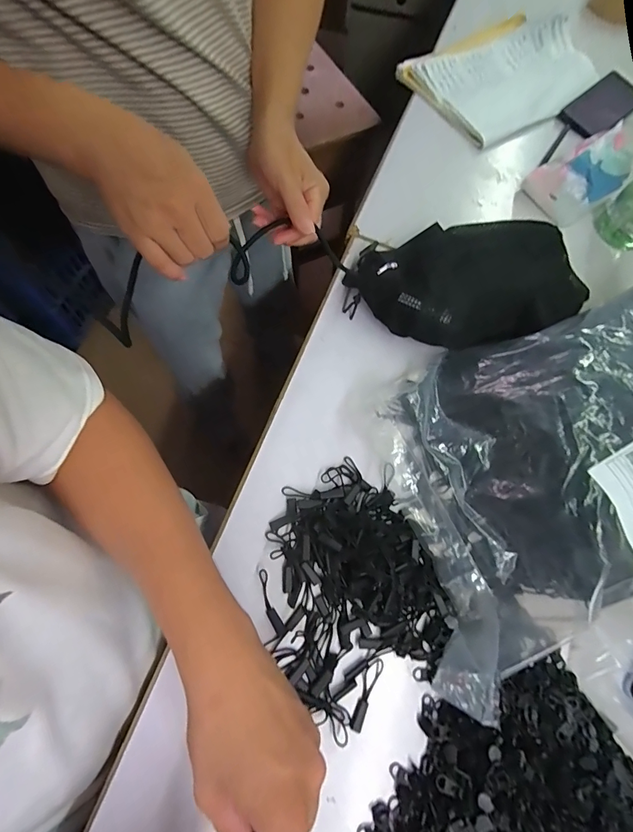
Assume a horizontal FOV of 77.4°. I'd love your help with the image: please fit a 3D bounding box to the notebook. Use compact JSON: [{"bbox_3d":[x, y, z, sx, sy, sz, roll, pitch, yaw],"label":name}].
[{"bbox_3d":[0.310,-0.567,0.654,0.307,0.029,0.218,-32,73,-13],"label":"notebook"}]

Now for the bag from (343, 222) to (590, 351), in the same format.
[{"bbox_3d":[0.164,-0.148,0.454,0.249,0.080,0.133,-2,70,-5],"label":"bag"}]

